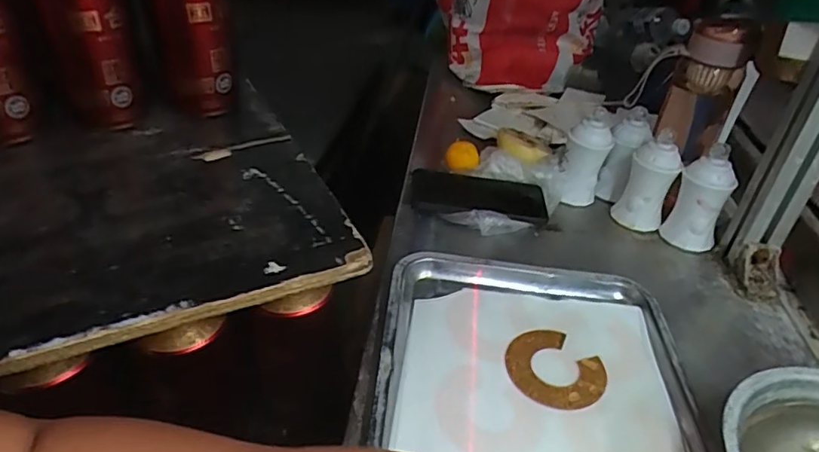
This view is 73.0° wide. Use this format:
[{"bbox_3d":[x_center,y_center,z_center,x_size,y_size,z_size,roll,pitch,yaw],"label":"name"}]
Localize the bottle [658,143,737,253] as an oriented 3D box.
[{"bbox_3d":[0.332,-0.026,0.630,0.059,0.114,0.048,32,43,31],"label":"bottle"}]

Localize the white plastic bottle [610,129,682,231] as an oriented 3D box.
[{"bbox_3d":[0.284,-0.048,0.662,0.055,0.116,0.054,21,39,20],"label":"white plastic bottle"}]

